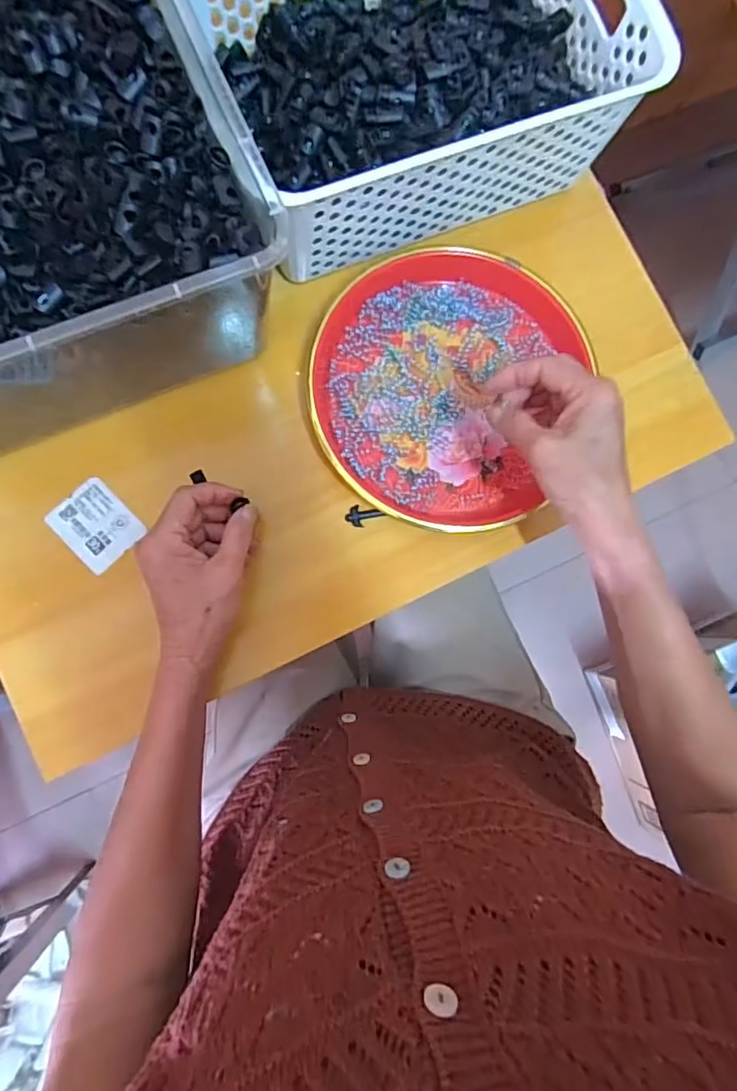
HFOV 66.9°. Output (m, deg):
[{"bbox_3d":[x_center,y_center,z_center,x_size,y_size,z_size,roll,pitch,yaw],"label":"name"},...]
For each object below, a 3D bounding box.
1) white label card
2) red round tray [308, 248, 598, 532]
[{"bbox_3d":[-0.202,-0.015,0.416,0.059,0.007,0.049,45,82,0],"label":"white label card"},{"bbox_3d":[0.056,-0.126,0.433,0.193,0.025,0.209,0,84,-5],"label":"red round tray"}]

